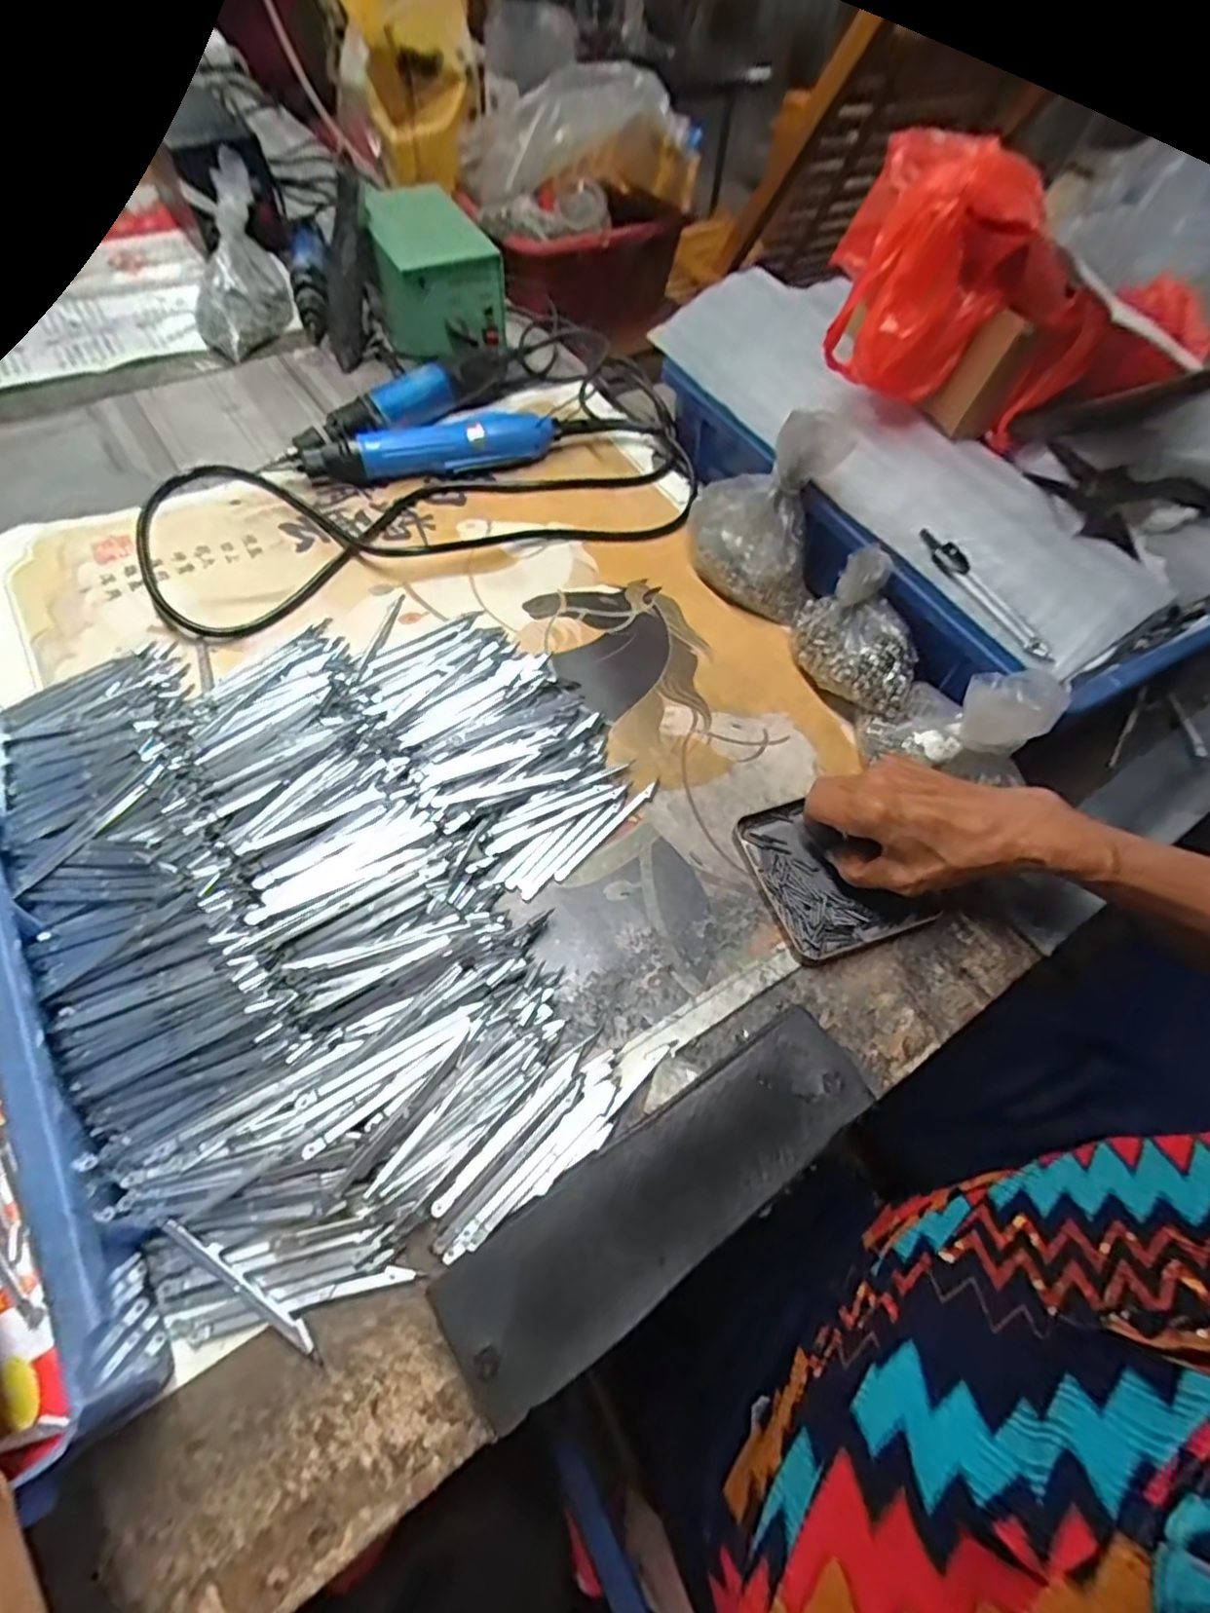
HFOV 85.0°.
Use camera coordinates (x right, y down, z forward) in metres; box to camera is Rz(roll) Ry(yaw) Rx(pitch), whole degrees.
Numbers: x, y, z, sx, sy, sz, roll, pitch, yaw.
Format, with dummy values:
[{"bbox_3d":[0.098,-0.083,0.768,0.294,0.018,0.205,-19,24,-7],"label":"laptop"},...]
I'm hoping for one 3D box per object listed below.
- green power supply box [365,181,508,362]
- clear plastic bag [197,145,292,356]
[{"bbox_3d":[-0.172,-0.523,0.643,0.102,0.076,0.157,-22,62,-15],"label":"green power supply box"},{"bbox_3d":[-0.371,-0.537,0.658,0.097,0.126,0.094,-21,61,-15],"label":"clear plastic bag"}]

